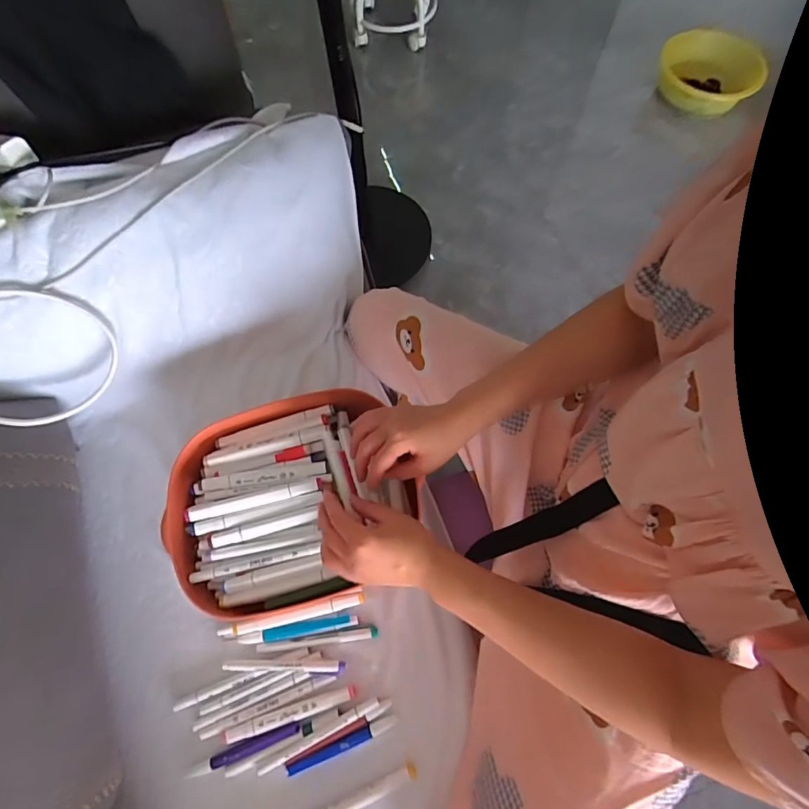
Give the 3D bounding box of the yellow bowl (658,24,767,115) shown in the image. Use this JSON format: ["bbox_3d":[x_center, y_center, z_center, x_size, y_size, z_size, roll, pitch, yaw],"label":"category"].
[{"bbox_3d":[0.896,-0.980,1.351,0.280,0.062,0.326,40,74,15],"label":"yellow bowl"}]

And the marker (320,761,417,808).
[{"bbox_3d":[-0.057,0.420,0.482,0.150,0.011,0.018,-23,70,-9],"label":"marker"}]

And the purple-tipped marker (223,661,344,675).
[{"bbox_3d":[-0.138,0.301,0.526,0.139,0.011,0.012,-1,68,0],"label":"purple-tipped marker"}]

